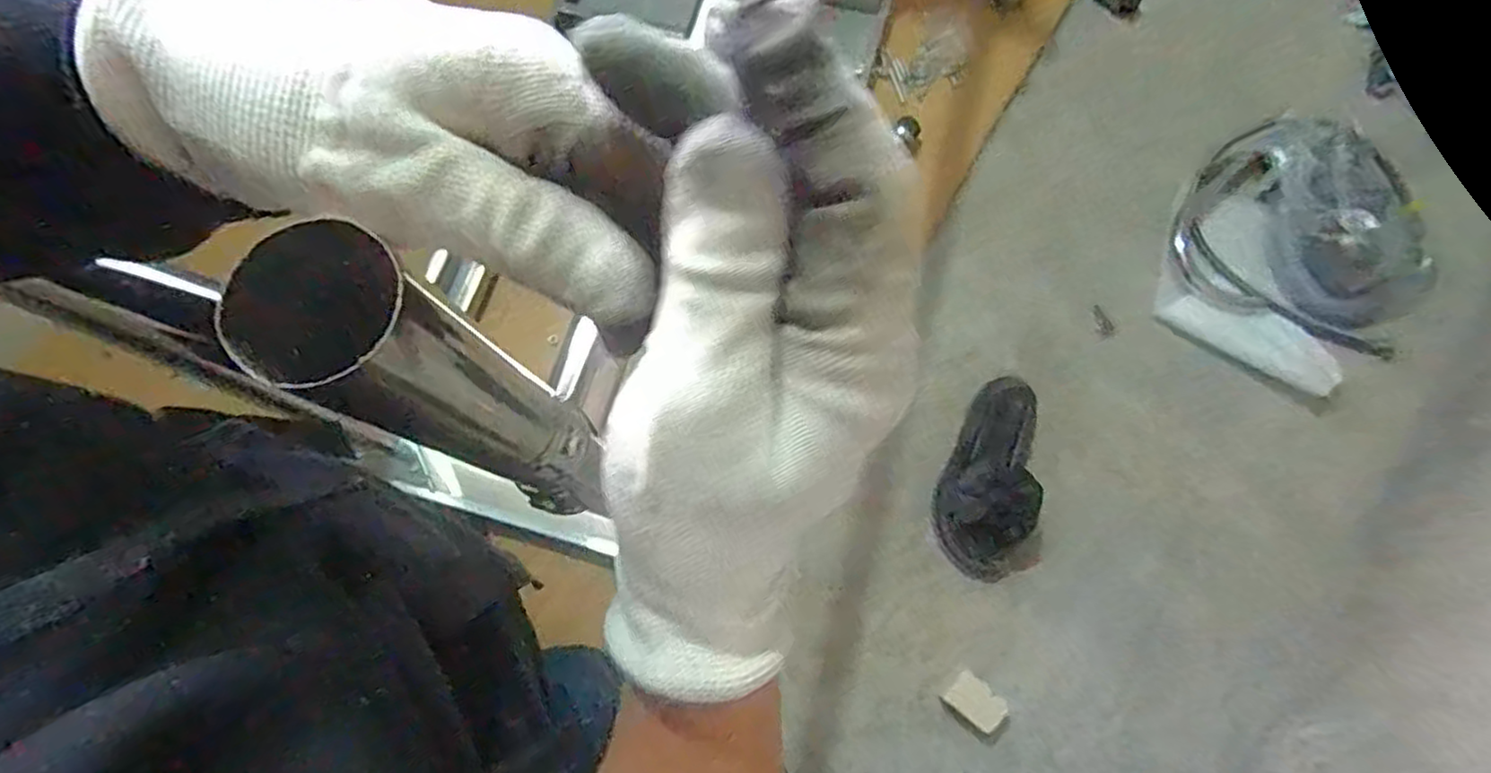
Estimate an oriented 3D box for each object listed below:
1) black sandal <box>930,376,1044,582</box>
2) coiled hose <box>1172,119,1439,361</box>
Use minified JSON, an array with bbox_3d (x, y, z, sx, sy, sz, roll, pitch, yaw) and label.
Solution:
[{"bbox_3d":[0.297,0.100,0.849,0.105,0.083,0.248,17,75,5],"label":"black sandal"},{"bbox_3d":[0.765,-0.210,0.931,0.322,0.093,0.295,0,74,0],"label":"coiled hose"}]

